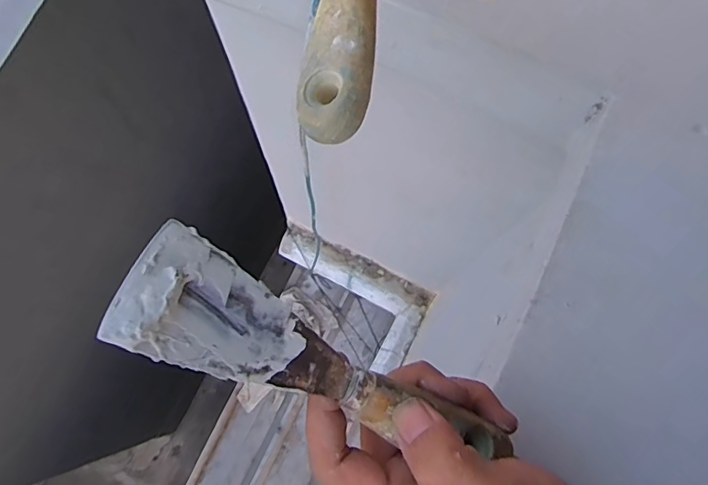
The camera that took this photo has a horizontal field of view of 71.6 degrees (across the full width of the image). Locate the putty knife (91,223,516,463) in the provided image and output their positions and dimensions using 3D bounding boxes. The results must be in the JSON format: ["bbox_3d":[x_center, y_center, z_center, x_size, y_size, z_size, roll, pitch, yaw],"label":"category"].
[{"bbox_3d":[-0.006,0.049,0.190,0.165,0.013,0.043,29,75,-16],"label":"putty knife"}]

